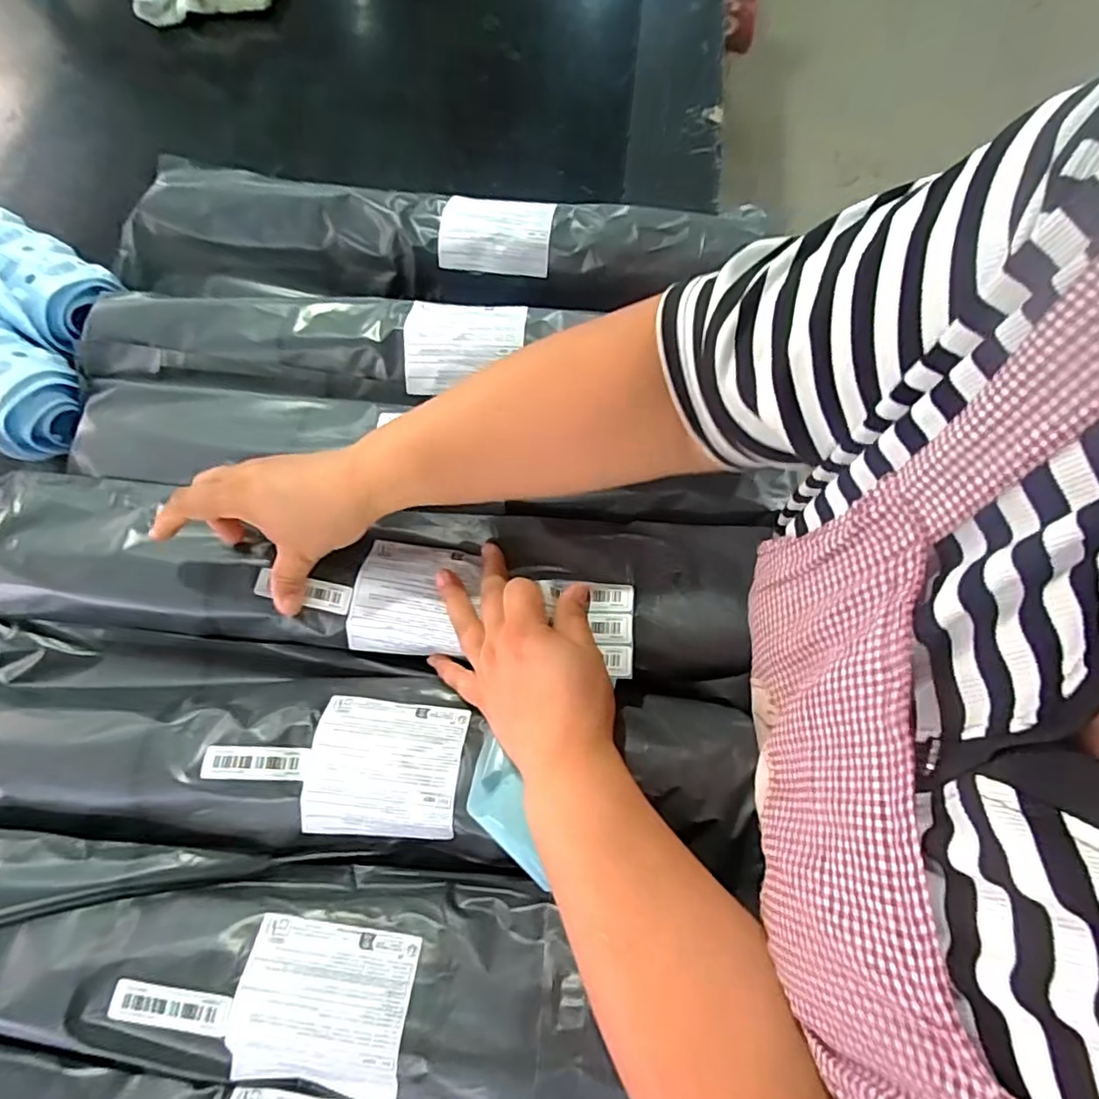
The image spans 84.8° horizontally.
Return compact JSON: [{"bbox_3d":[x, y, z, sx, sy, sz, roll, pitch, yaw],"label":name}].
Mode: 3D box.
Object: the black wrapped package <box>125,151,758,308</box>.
[{"bbox_3d":[-0.106,-0.305,0.573,0.607,0.059,0.120,4,70,3],"label":"black wrapped package"}]

